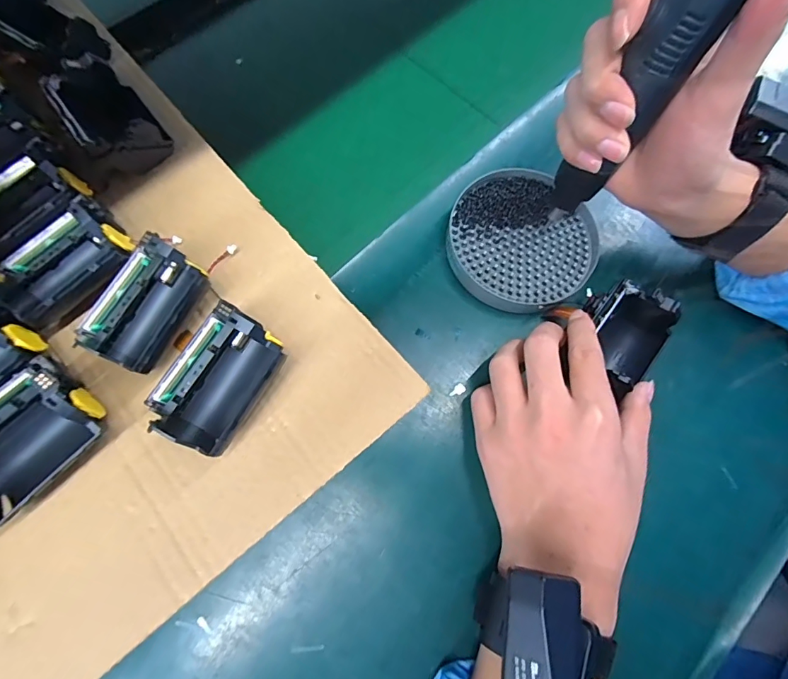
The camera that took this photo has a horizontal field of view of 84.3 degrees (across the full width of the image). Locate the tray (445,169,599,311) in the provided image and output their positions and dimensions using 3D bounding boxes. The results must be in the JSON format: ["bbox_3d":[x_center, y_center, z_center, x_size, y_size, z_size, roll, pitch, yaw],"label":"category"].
[{"bbox_3d":[0.099,-0.077,0.341,0.113,0.022,0.109,1,70,-2],"label":"tray"}]

